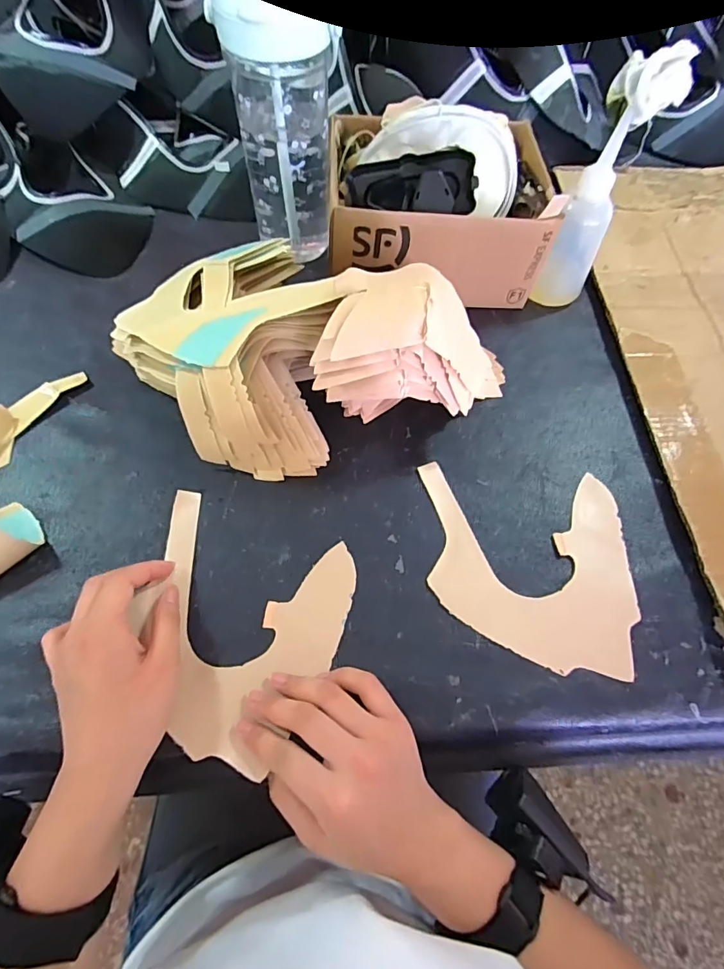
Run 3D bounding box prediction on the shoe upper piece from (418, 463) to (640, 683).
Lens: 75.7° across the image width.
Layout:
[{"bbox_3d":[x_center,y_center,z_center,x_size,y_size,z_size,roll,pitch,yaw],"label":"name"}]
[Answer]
[{"bbox_3d":[0.130,0.061,0.362,0.159,0.004,0.158,1,62,-3],"label":"shoe upper piece"}]

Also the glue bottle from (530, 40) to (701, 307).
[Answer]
[{"bbox_3d":[0.211,-0.257,0.413,0.052,0.189,0.051,26,64,10],"label":"glue bottle"}]

